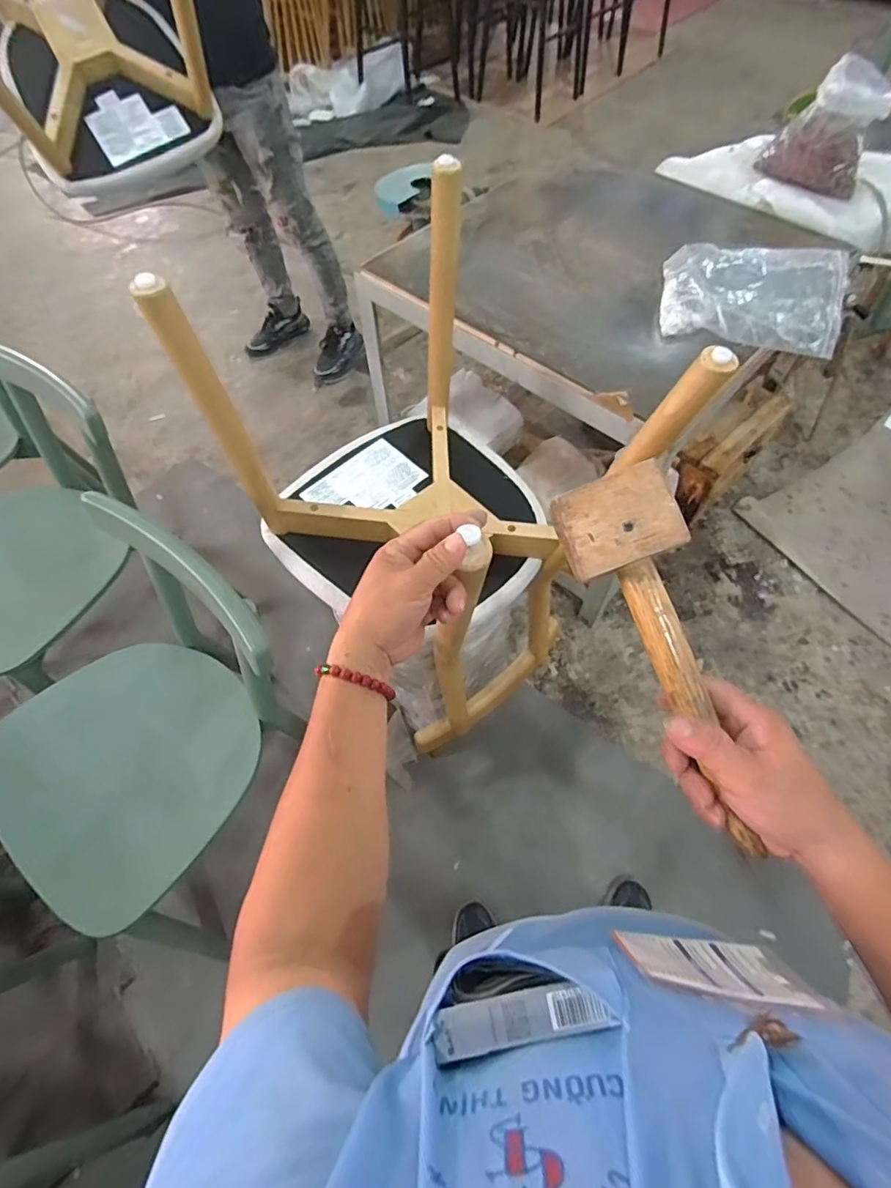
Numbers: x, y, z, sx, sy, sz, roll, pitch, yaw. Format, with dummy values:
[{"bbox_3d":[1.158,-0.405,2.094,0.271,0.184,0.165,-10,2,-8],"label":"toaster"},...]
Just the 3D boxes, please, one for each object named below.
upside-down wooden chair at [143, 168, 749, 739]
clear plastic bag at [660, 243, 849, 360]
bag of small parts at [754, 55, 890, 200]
[{"bbox_3d":[-0.037,-0.110,0.897,0.443,0.753,0.523,-32,64,-17],"label":"upside-down wooden chair"},{"bbox_3d":[0.595,-0.577,1.088,0.317,0.113,0.205,14,61,8],"label":"clear plastic bag"},{"bbox_3d":[0.887,-1.070,1.279,0.214,0.196,0.144,11,61,7],"label":"bag of small parts"}]

